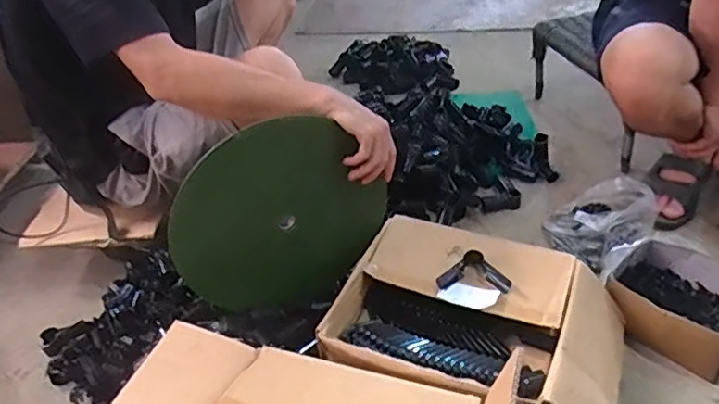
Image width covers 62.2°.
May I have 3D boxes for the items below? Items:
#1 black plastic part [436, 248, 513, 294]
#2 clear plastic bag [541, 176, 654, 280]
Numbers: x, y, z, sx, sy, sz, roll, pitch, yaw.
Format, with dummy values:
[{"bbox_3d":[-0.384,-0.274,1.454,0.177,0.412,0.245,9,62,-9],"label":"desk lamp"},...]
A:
[{"bbox_3d":[0.178,0.105,0.924,0.110,0.033,0.059,2,39,12],"label":"black plastic part"},{"bbox_3d":[0.449,0.024,1.102,0.193,0.104,0.175,-32,44,-28],"label":"clear plastic bag"}]

